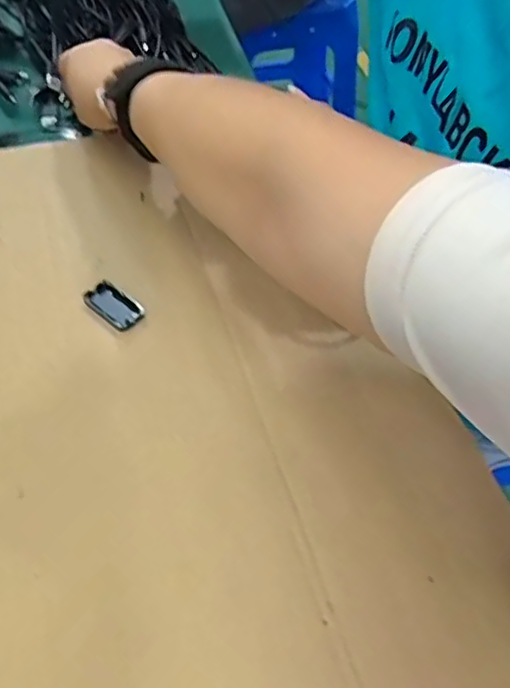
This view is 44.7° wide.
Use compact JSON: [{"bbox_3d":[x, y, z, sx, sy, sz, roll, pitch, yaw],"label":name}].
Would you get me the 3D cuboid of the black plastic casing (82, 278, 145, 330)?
[{"bbox_3d":[-0.094,-0.026,0.418,0.043,0.007,0.027,34,61,22],"label":"black plastic casing"}]

